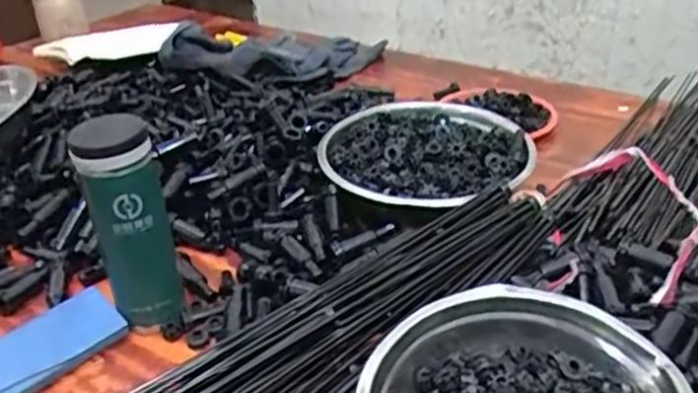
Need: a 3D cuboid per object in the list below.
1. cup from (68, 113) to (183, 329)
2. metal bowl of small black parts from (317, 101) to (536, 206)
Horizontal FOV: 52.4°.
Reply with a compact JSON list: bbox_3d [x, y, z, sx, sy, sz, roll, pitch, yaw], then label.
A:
[{"bbox_3d":[-0.181,0.024,0.586,0.061,0.174,0.055,-10,30,-17],"label":"cup"},{"bbox_3d":[0.081,-0.042,0.756,0.213,0.044,0.198,0,29,0],"label":"metal bowl of small black parts"}]

